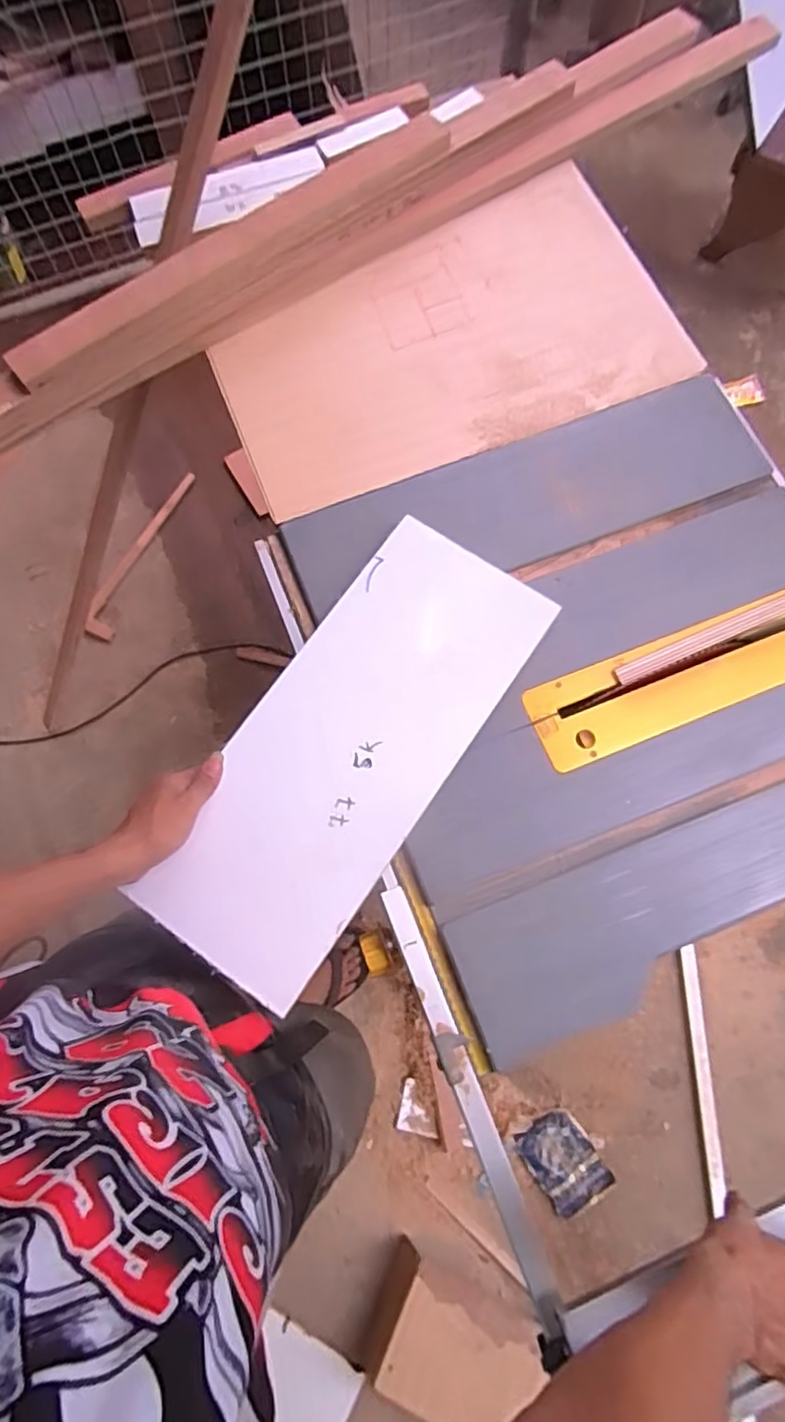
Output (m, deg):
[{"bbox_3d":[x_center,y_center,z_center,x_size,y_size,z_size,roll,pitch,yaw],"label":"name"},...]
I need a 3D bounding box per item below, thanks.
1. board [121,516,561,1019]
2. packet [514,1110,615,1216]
[{"bbox_3d":[-0.039,0.033,0.626,0.197,0.023,0.469,33,79,6],"label":"board"},{"bbox_3d":[0.362,0.951,1.318,0.135,0.023,0.180,-33,77,-9],"label":"packet"}]

